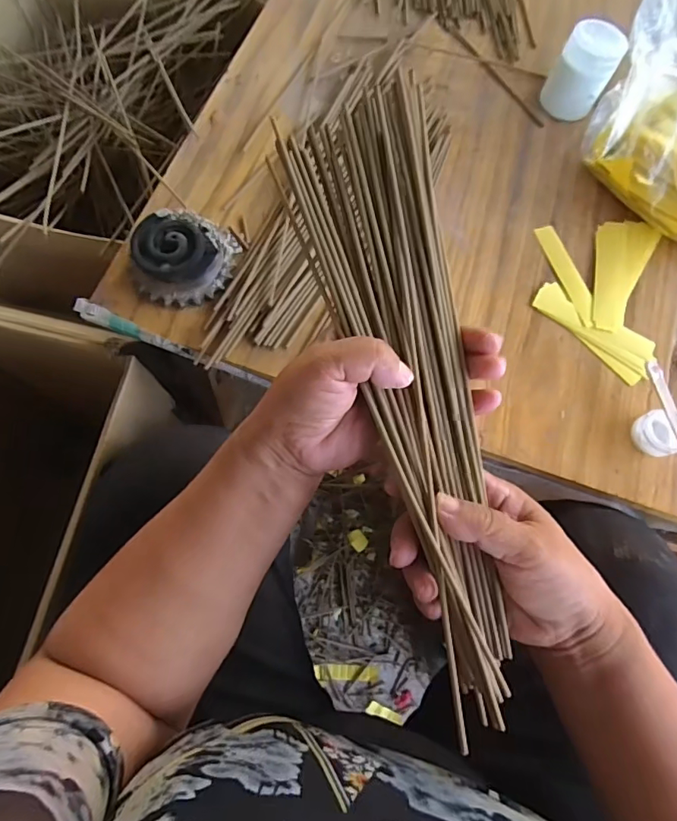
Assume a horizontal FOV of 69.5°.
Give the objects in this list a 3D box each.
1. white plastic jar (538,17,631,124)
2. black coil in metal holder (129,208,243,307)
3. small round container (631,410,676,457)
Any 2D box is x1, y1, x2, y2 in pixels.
[{"bbox_3d":[0.245,-0.339,0.491,0.056,0.065,0.055,29,73,6],"label":"white plastic jar"},{"bbox_3d":[-0.132,-0.131,0.412,0.076,0.035,0.077,1,72,-4],"label":"black coil in metal holder"},{"bbox_3d":[0.262,0.018,0.396,0.032,0.028,0.033,1,72,-4],"label":"small round container"}]

